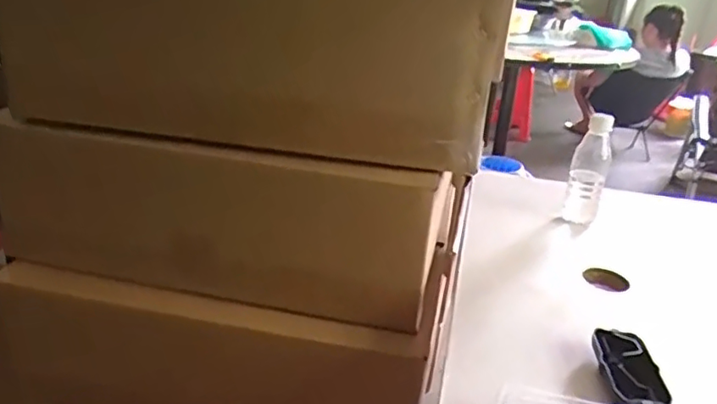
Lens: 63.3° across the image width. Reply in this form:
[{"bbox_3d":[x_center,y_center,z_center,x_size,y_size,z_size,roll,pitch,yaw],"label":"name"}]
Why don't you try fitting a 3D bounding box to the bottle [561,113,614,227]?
[{"bbox_3d":[0.340,-0.044,0.862,0.051,0.167,0.055,16,26,24],"label":"bottle"}]

